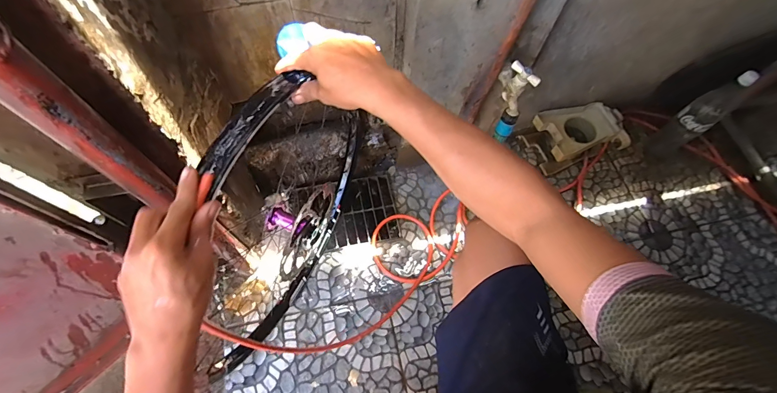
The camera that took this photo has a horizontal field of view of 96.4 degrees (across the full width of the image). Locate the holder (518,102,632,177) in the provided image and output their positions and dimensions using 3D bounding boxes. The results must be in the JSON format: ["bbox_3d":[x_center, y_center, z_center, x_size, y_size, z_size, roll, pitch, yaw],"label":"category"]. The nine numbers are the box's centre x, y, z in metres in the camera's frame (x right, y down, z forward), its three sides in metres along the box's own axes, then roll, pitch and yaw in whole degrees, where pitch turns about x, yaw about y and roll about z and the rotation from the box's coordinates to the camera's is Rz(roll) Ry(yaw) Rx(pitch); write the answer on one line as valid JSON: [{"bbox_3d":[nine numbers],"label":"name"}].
[{"bbox_3d":[0.594,-0.191,1.101,0.258,0.114,0.168,-14,66,-9],"label":"holder"}]

